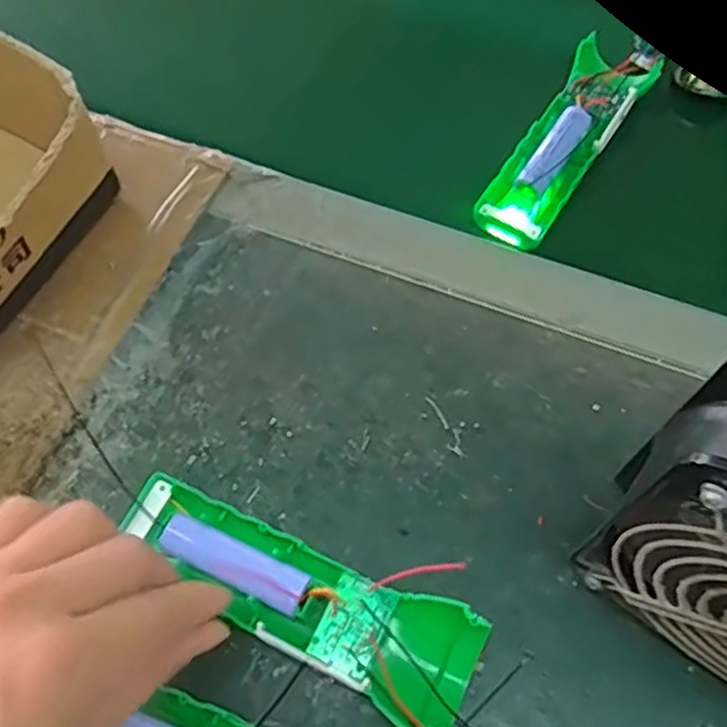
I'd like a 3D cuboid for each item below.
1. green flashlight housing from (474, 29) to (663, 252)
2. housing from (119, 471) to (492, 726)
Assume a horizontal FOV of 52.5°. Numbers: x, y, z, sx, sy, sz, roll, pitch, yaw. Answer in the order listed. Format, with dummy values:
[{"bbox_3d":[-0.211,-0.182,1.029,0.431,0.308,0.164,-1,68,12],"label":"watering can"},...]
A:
[{"bbox_3d":[0.118,-0.129,0.428,0.046,0.032,0.143,30,66,14],"label":"green flashlight housing"},{"bbox_3d":[-0.028,0.095,0.310,0.160,0.027,0.048,28,66,7],"label":"housing"}]

